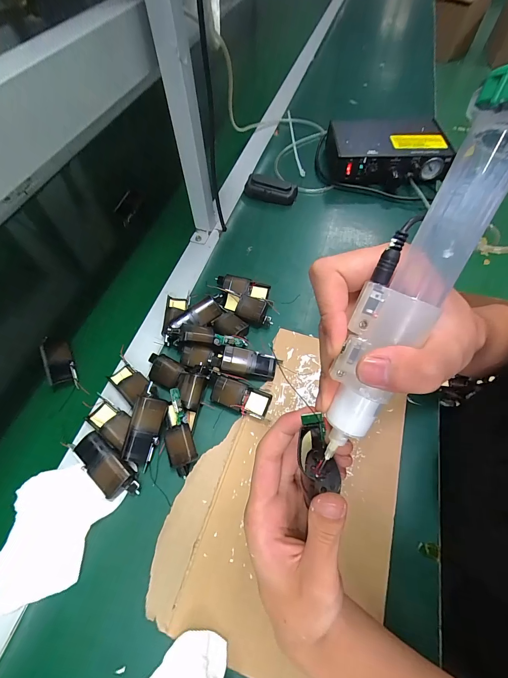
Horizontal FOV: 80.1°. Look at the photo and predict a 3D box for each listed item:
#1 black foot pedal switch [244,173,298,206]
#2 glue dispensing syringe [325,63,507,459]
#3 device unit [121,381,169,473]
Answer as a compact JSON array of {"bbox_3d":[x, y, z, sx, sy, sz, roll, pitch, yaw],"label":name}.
[{"bbox_3d":[0.035,-0.313,0.630,0.107,0.035,0.046,12,59,8],"label":"black foot pedal switch"},{"bbox_3d":[0.077,-0.030,0.141,0.032,0.188,0.030,28,19,16],"label":"glue dispensing syringe"},{"bbox_3d":[-0.131,0.105,0.366,0.034,0.021,0.092,11,84,7],"label":"device unit"}]

